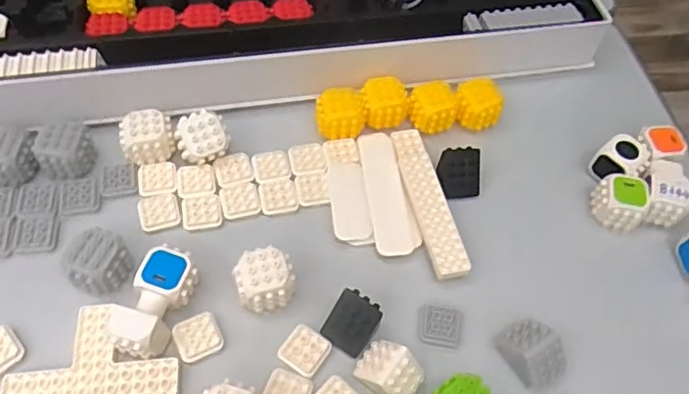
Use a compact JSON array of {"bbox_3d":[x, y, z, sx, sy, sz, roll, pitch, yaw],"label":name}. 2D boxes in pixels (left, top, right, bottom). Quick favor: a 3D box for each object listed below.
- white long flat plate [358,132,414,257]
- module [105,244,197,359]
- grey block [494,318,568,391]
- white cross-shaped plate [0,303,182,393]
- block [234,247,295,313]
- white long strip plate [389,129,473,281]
[{"bbox_3d":[0.031,-0.007,0.451,0.027,0.005,0.111,-3,58,-7],"label":"white long flat plate"},{"bbox_3d":[-0.122,0.067,0.379,0.033,0.027,0.069,19,58,8],"label":"module"},{"bbox_3d":[0.123,0.102,0.384,0.028,0.029,0.043,-29,64,-21],"label":"grey block"},{"bbox_3d":[-0.155,0.116,0.362,0.081,0.007,0.080,33,61,16],"label":"white cross-shaped plate"},{"bbox_3d":[-0.053,0.055,0.392,0.036,0.031,0.032,-11,59,-12],"label":"block"},{"bbox_3d":[0.063,0.000,0.446,0.027,0.009,0.132,-8,59,-10],"label":"white long strip plate"}]

